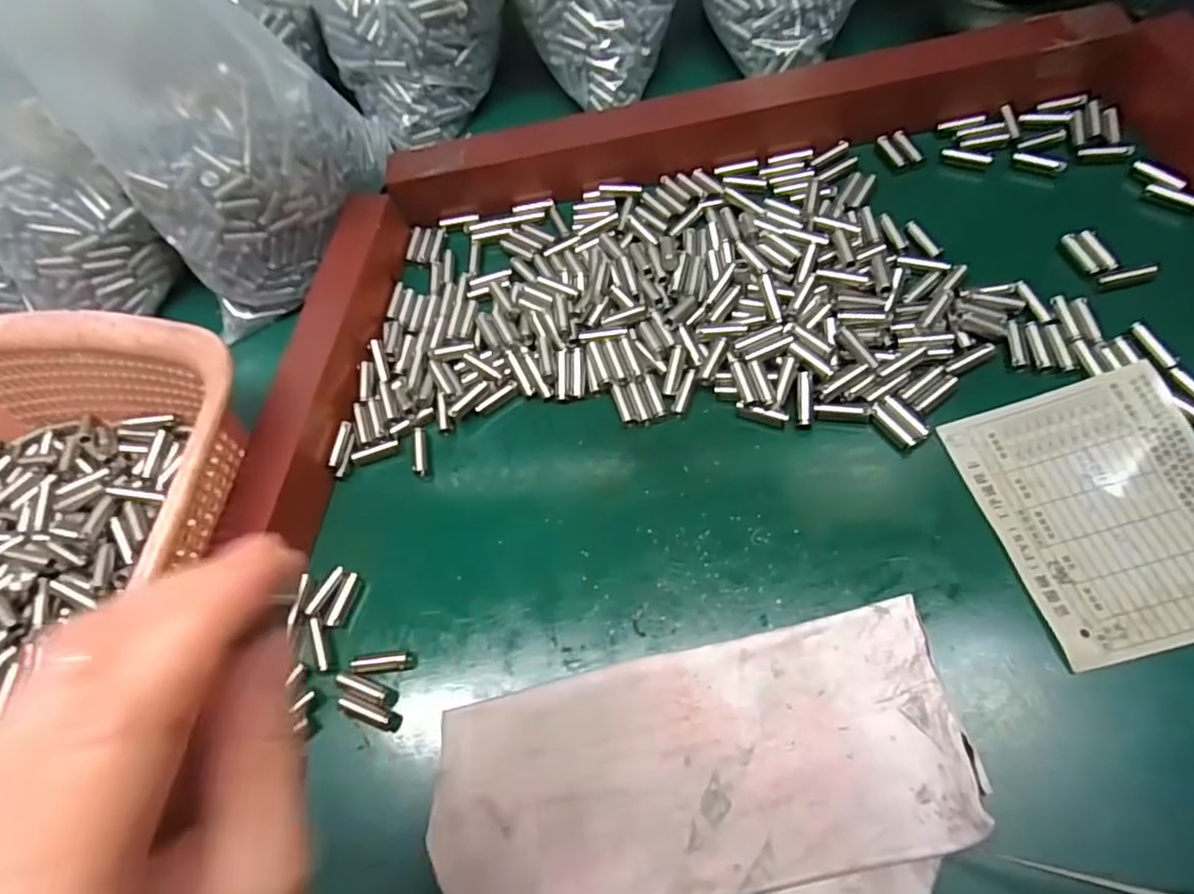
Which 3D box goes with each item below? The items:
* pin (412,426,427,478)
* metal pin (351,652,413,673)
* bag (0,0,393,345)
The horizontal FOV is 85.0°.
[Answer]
[{"bbox_3d":[-0.090,0.002,0.330,0.006,0.005,0.027,-9,65,4],"label":"pin"},{"bbox_3d":[-0.095,0.094,0.284,0.028,0.005,0.008,-8,65,5],"label":"metal pin"},{"bbox_3d":[-0.189,-0.172,0.324,0.132,0.182,0.105,-27,65,-4],"label":"bag"}]

